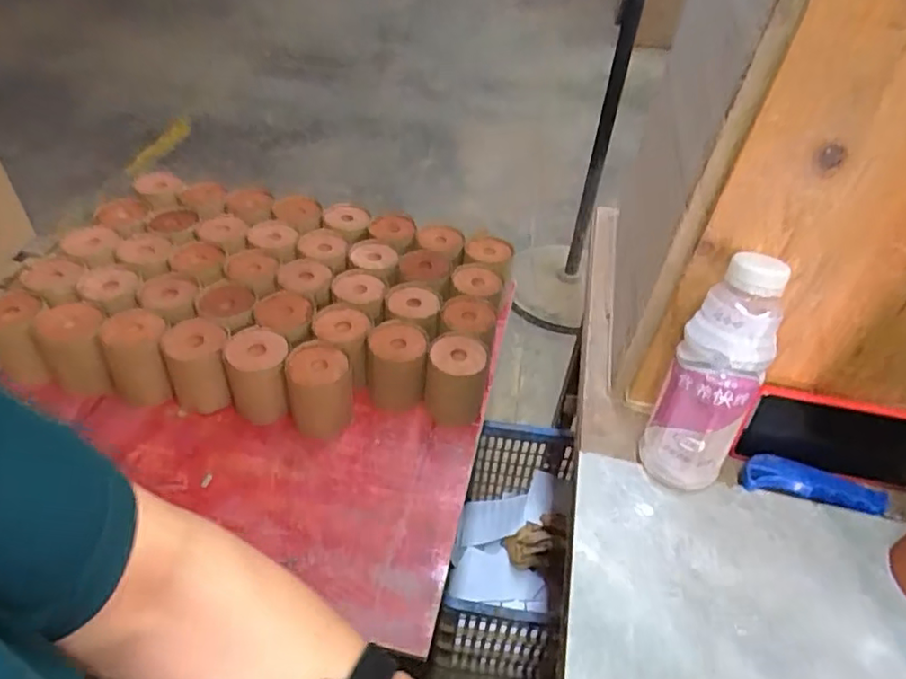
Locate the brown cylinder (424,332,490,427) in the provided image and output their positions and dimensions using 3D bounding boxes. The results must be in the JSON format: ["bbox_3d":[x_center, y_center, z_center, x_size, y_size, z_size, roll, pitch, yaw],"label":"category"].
[{"bbox_3d":[0.006,0.055,0.851,0.081,0.101,0.088,7,44,2],"label":"brown cylinder"}]

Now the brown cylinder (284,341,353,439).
[{"bbox_3d":[-0.180,0.074,0.812,0.081,0.107,0.096,-6,45,-12],"label":"brown cylinder"}]

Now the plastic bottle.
[{"bbox_3d":[0.207,0.030,0.469,0.069,0.180,0.082,26,47,20],"label":"plastic bottle"}]

